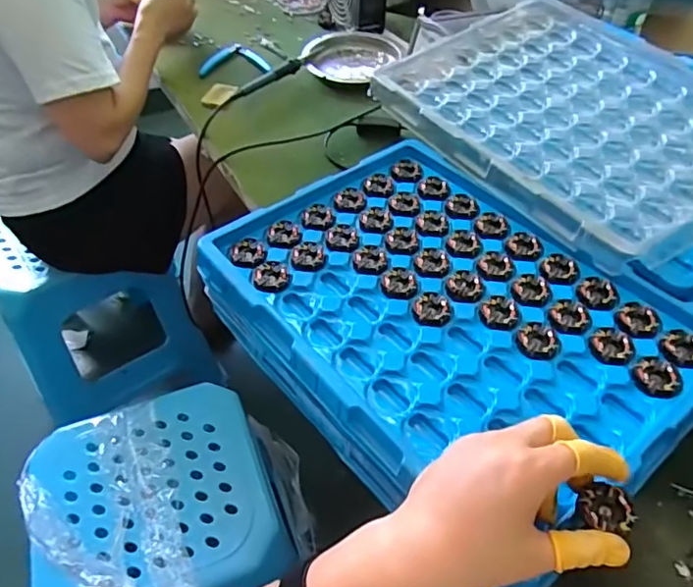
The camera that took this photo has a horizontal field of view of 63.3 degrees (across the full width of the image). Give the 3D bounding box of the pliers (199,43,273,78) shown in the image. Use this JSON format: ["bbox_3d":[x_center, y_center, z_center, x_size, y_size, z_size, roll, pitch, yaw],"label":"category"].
[{"bbox_3d":[-0.163,-0.367,0.883,0.114,0.018,0.110,7,47,7],"label":"pliers"}]

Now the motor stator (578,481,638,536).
[{"bbox_3d":[0.150,0.124,0.324,0.028,0.008,0.026,0,47,0],"label":"motor stator"}]

